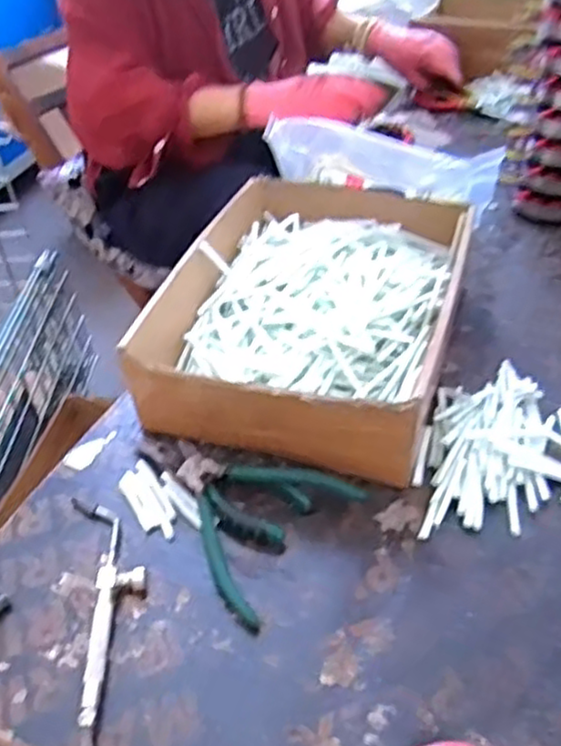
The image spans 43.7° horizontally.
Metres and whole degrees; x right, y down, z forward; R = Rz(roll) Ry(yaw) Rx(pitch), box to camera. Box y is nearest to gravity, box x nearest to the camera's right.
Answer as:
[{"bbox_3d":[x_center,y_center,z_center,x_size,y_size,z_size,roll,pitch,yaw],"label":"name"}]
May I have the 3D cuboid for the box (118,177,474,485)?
[{"bbox_3d":[0.034,-0.057,0.648,0.238,0.090,0.312,10,43,16],"label":"box"}]

